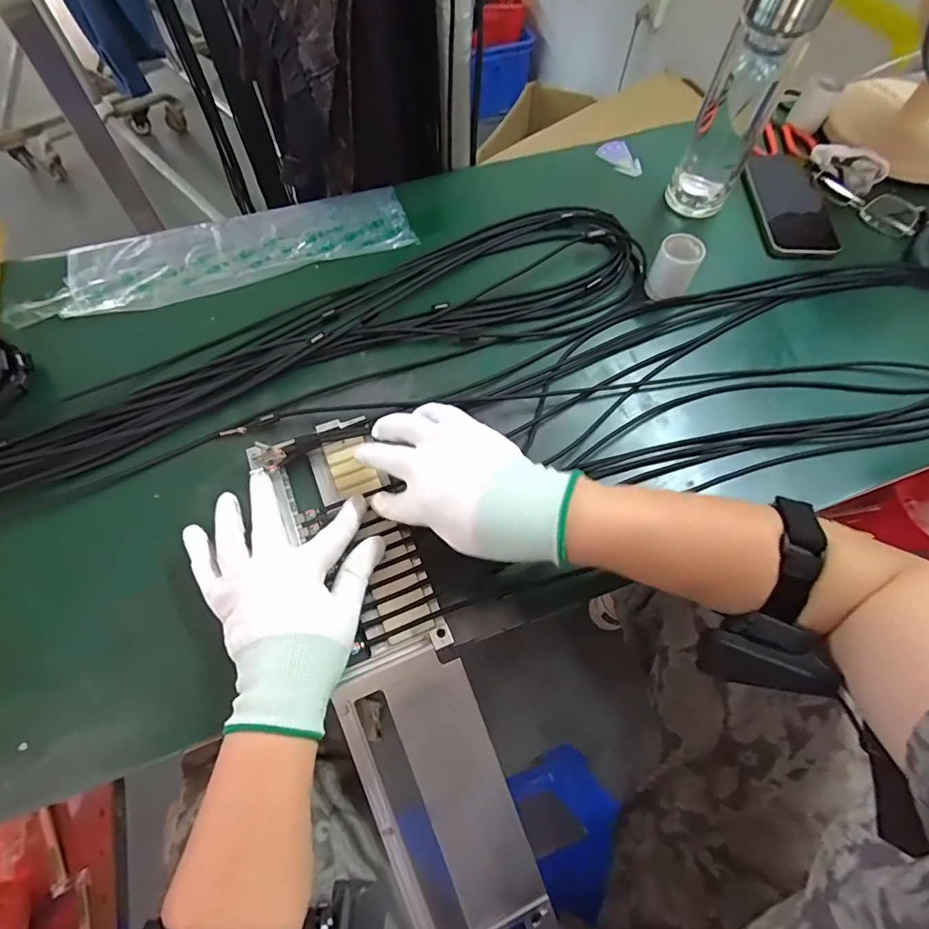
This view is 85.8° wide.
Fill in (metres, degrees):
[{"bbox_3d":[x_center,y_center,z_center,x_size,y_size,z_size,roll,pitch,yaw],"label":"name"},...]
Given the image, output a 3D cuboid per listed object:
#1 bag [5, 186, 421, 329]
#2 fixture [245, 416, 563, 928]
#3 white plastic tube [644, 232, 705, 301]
[{"bbox_3d":[-0.245,-0.221,0.512,0.377,0.011,0.103,-19,65,-10],"label":"bag"},{"bbox_3d":[-0.050,0.143,0.356,0.089,0.046,0.384,-22,76,-12],"label":"fixture"},{"bbox_3d":[0.208,-0.194,0.501,0.043,0.064,0.034,26,65,12],"label":"white plastic tube"}]

